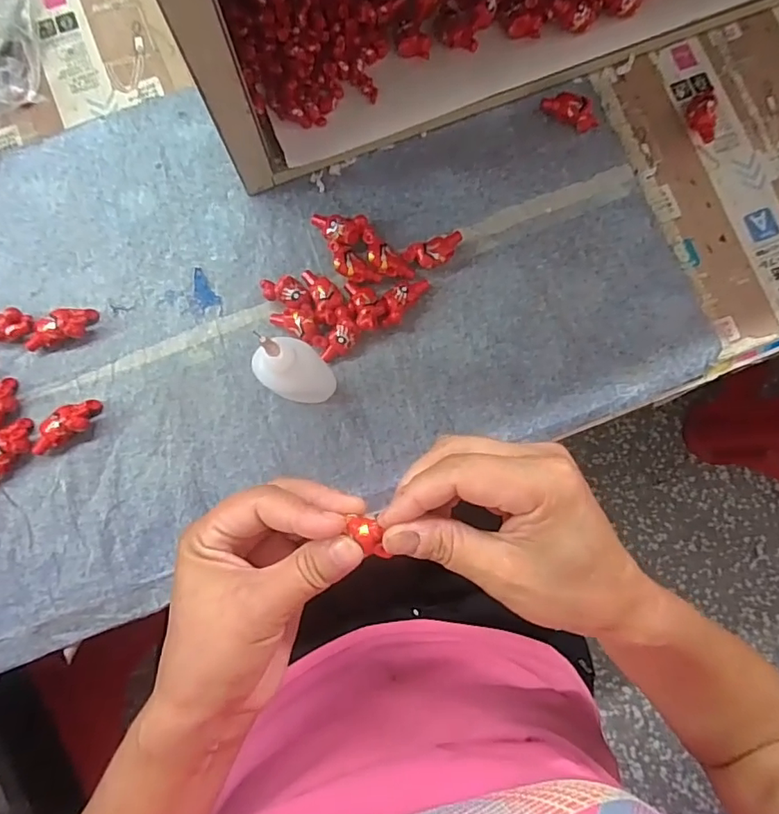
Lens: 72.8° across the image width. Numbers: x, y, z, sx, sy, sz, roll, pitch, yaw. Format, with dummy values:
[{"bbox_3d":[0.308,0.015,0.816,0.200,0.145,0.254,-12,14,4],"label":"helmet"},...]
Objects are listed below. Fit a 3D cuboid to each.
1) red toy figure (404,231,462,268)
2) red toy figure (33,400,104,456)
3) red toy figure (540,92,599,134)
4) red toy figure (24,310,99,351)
[{"bbox_3d":[0.029,-0.098,0.334,0.037,0.013,0.018,-19,85,-4],"label":"red toy figure"},{"bbox_3d":[-0.192,0.011,0.313,0.041,0.016,0.017,-29,86,-5],"label":"red toy figure"},{"bbox_3d":[0.119,-0.195,0.347,0.038,0.016,0.013,33,84,2],"label":"red toy figure"},{"bbox_3d":[-0.200,-0.048,0.319,0.042,0.015,0.018,-16,85,-3],"label":"red toy figure"}]

